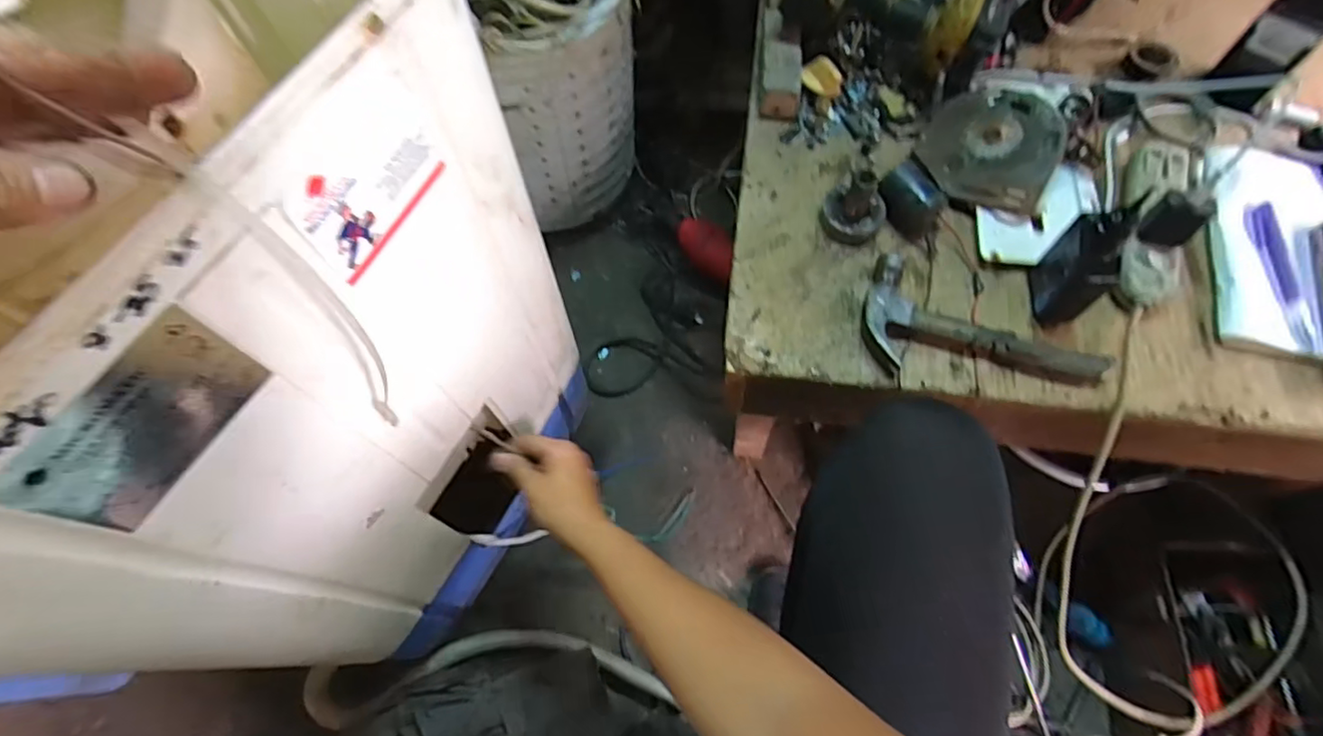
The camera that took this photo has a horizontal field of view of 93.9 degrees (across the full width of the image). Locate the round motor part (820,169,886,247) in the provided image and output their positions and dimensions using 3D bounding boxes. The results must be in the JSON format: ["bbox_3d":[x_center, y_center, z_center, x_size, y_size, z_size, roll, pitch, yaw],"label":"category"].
[{"bbox_3d":[0.181,-0.153,0.573,0.054,0.060,0.055,-1,65,2],"label":"round motor part"}]

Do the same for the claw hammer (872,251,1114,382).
[{"bbox_3d":[0.277,-0.041,0.534,0.193,0.025,0.101,8,66,6],"label":"claw hammer"}]

